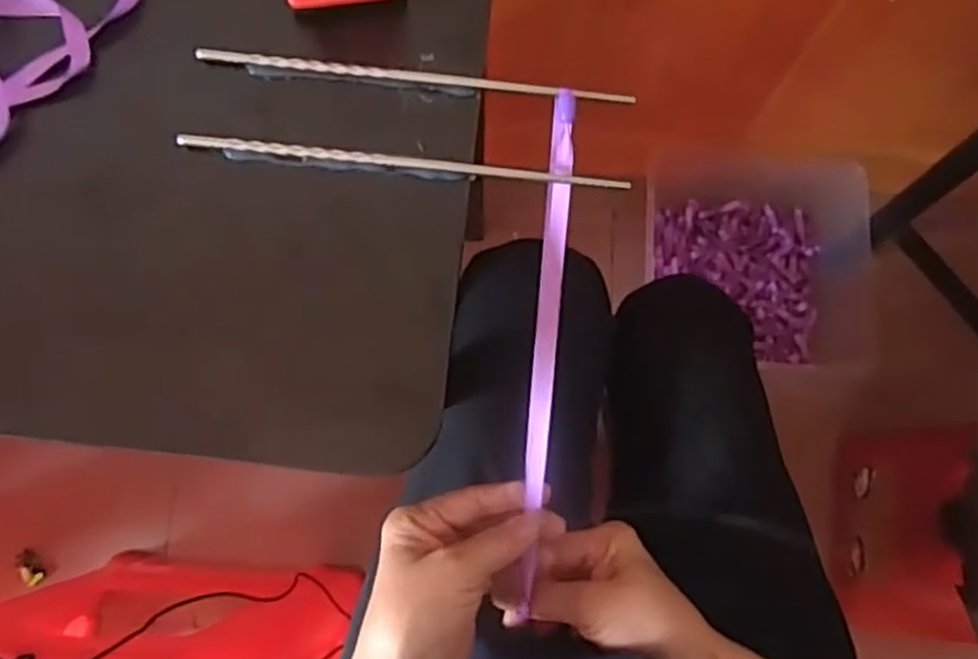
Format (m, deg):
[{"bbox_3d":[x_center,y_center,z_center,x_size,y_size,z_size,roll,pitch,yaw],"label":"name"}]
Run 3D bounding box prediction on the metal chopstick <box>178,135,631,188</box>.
[{"bbox_3d":[-0.042,-0.085,0.380,0.222,0.006,0.009,6,76,1],"label":"metal chopstick"}]

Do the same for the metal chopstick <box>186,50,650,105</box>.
[{"bbox_3d":[-0.038,-0.129,0.389,0.220,0.005,0.008,7,76,2],"label":"metal chopstick"}]

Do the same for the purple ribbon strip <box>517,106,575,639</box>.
[{"bbox_3d":[0.030,0.012,0.413,0.011,0.017,0.265,4,104,1],"label":"purple ribbon strip"}]

